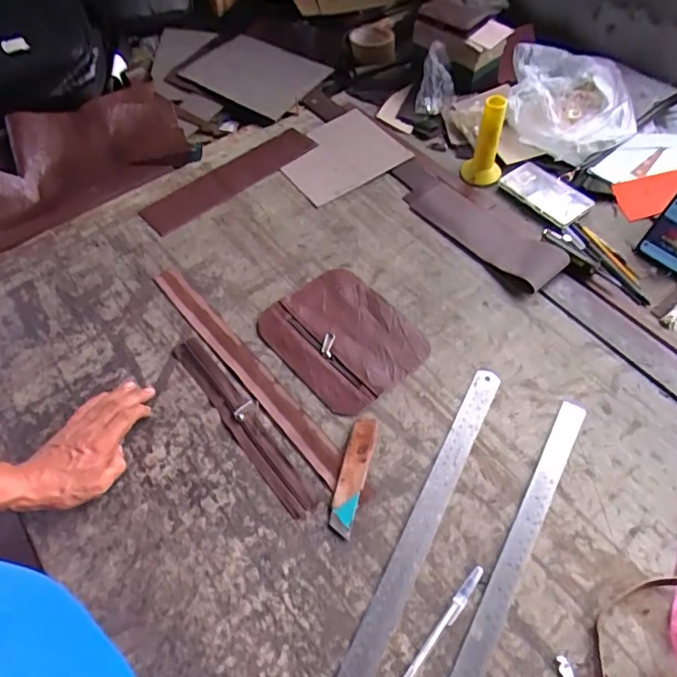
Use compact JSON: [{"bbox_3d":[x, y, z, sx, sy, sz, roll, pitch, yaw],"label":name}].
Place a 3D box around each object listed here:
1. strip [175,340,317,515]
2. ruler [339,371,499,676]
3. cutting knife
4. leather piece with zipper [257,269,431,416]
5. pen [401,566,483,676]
[{"bbox_3d":[-0.111,0.091,0.607,0.035,0.007,0.260,-33,61,-20],"label":"strip"},{"bbox_3d":[0.032,0.267,0.482,0.028,0.009,0.610,24,58,17],"label":"ruler"},{"bbox_3d":[0.016,0.142,0.566,0.027,0.009,0.130,12,56,10],"label":"cutting knife"},{"bbox_3d":[0.005,-0.009,0.669,0.159,0.011,0.186,-36,62,-22],"label":"leather piece with zipper"},{"bbox_3d":[0.086,0.267,0.478,0.012,0.007,0.151,34,62,22],"label":"pen"}]

